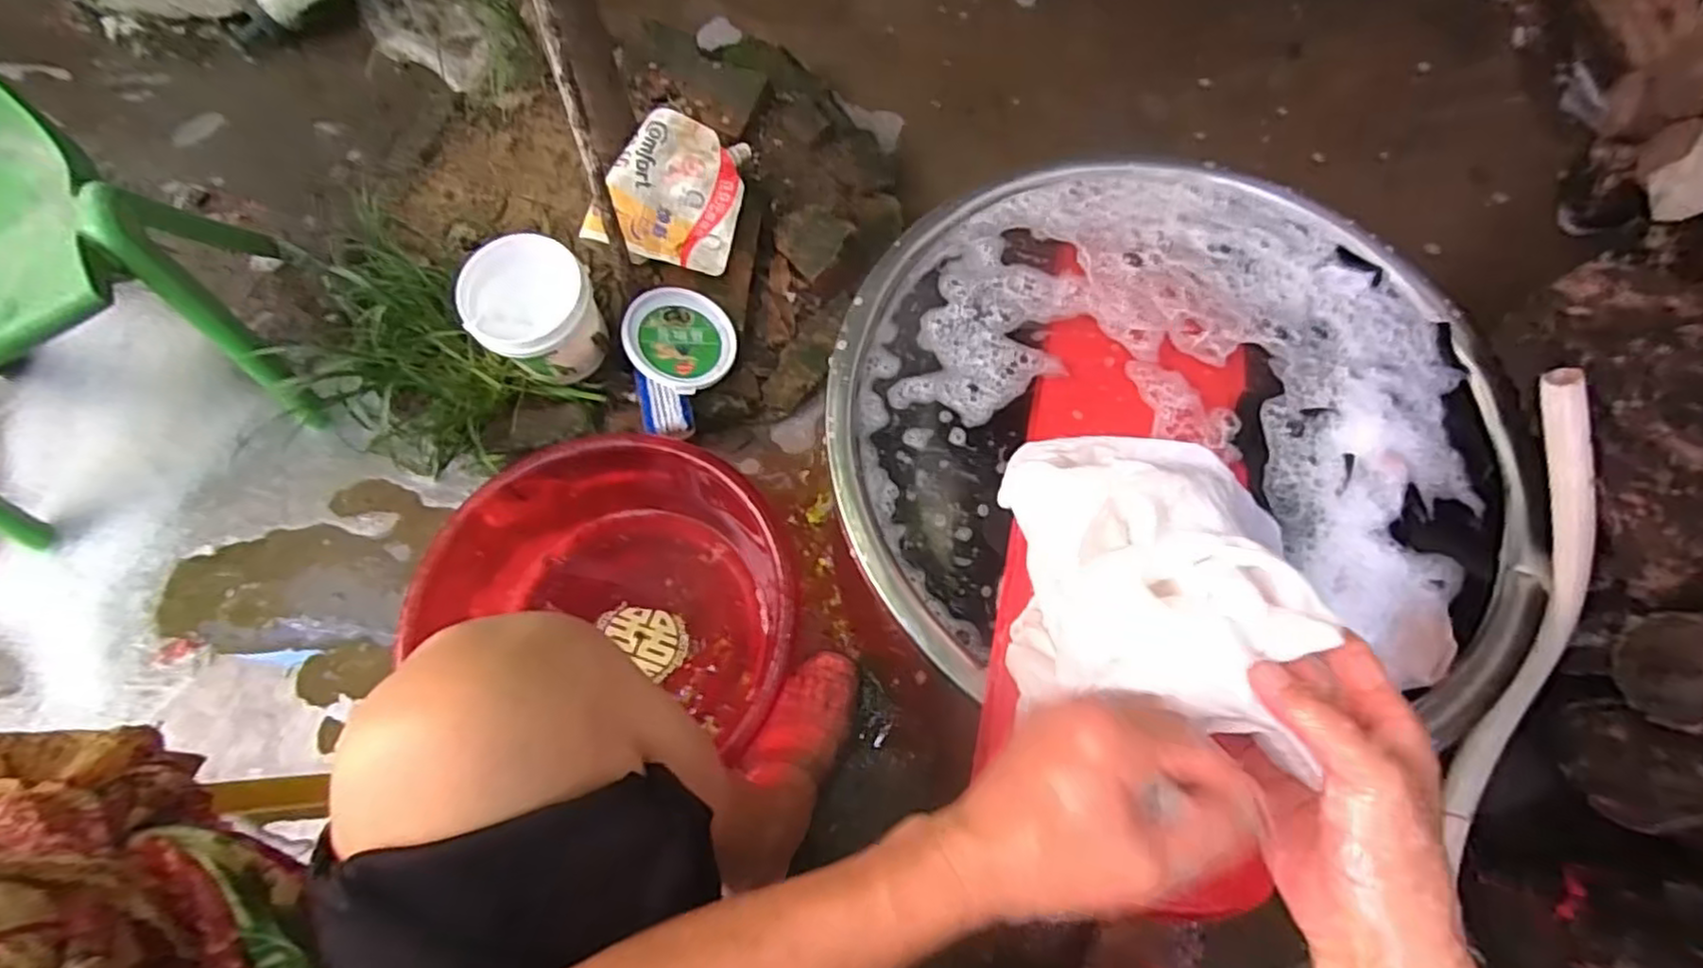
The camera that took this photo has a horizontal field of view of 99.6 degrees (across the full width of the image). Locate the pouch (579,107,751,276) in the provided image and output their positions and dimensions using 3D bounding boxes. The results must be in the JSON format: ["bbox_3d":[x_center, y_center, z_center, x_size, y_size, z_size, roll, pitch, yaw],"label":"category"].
[{"bbox_3d":[-0.203,-0.341,0.841,0.150,0.030,0.171,21,87,-21],"label":"pouch"}]

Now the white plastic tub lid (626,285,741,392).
[{"bbox_3d":[-0.193,-0.162,0.811,0.122,0.016,0.122,7,68,-18],"label":"white plastic tub lid"}]

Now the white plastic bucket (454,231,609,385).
[{"bbox_3d":[-0.336,-0.177,0.776,0.127,0.118,0.116,-39,74,-15],"label":"white plastic bucket"}]

